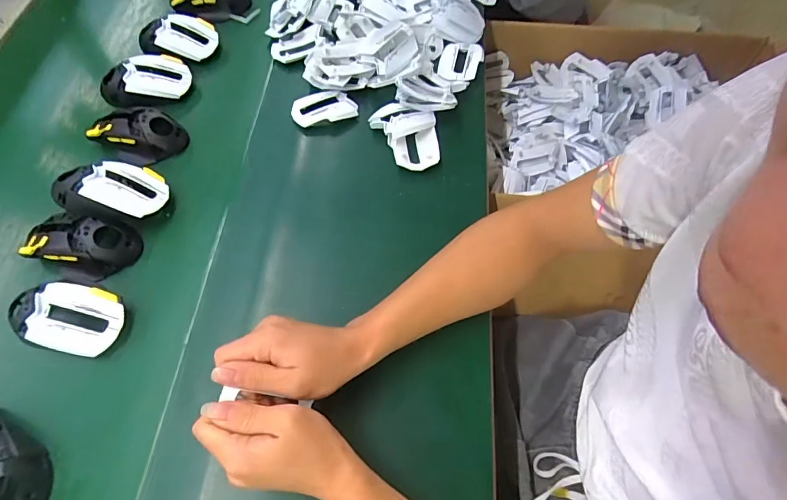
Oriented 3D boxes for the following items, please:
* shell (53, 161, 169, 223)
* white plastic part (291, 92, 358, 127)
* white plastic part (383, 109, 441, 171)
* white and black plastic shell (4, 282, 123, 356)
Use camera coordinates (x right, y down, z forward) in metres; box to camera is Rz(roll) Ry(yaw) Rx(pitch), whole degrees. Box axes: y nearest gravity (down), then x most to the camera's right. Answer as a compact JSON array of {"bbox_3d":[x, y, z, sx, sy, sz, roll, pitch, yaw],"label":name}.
[{"bbox_3d":[-0.313,-0.066,0.494,0.107,0.051,0.068,-1,63,-2],"label":"shell"},{"bbox_3d":[-0.091,-0.187,0.574,0.083,0.015,0.047,-10,63,-6],"label":"white plastic part"},{"bbox_3d":[0.023,-0.140,0.550,0.064,0.017,0.084,-3,63,-2],"label":"white plastic part"},{"bbox_3d":[-0.324,0.066,0.429,0.111,0.033,0.063,9,63,4],"label":"white and black plastic shell"}]

